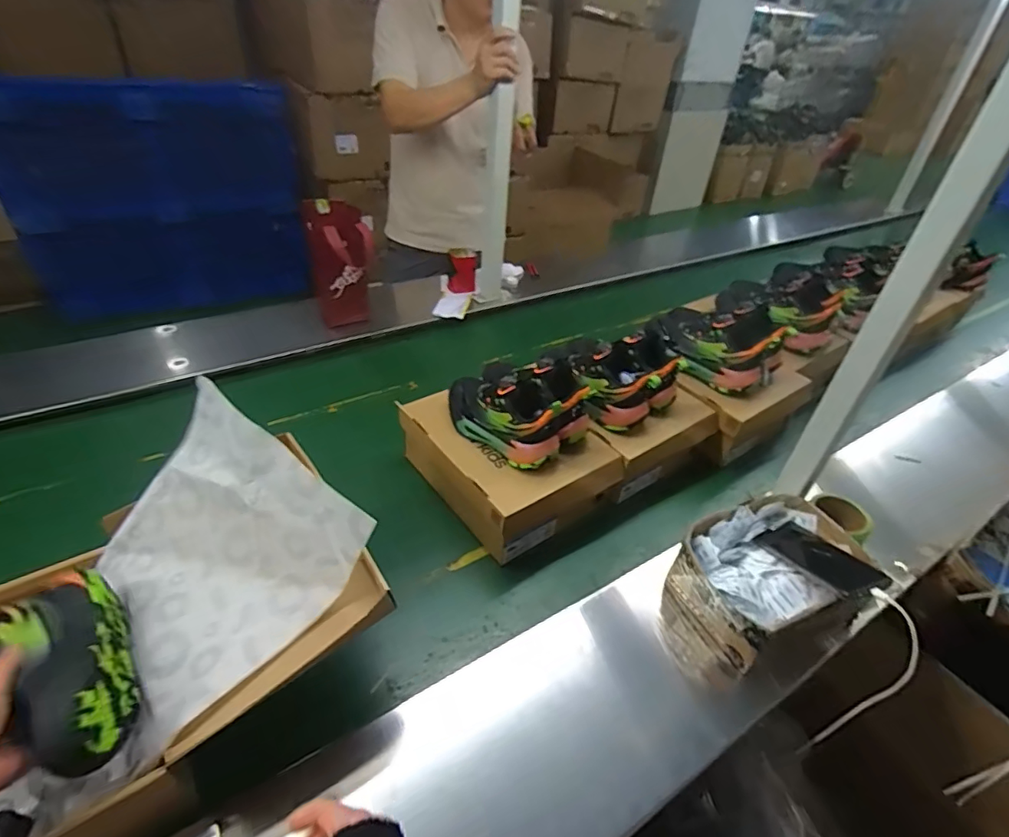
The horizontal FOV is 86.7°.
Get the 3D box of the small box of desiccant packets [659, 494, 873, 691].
[{"bbox_3d":[0.353,0.235,0.767,0.276,0.122,0.178,-19,46,-26],"label":"small box of desiccant packets"}]

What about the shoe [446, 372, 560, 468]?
[{"bbox_3d":[-0.010,-0.012,0.840,0.217,0.121,0.068,32,47,28],"label":"shoe"}]

